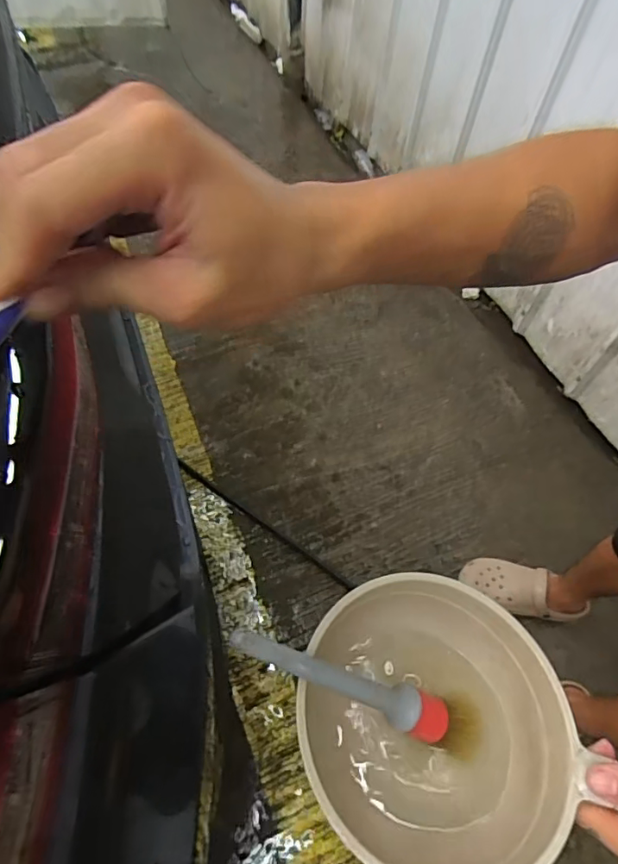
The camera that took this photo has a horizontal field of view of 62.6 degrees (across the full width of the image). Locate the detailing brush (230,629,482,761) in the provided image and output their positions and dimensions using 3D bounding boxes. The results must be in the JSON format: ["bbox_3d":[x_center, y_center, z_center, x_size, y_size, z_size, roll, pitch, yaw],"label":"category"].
[{"bbox_3d":[0.035,0.163,0.324,0.212,0.031,0.037,34,51,-27],"label":"detailing brush"}]

